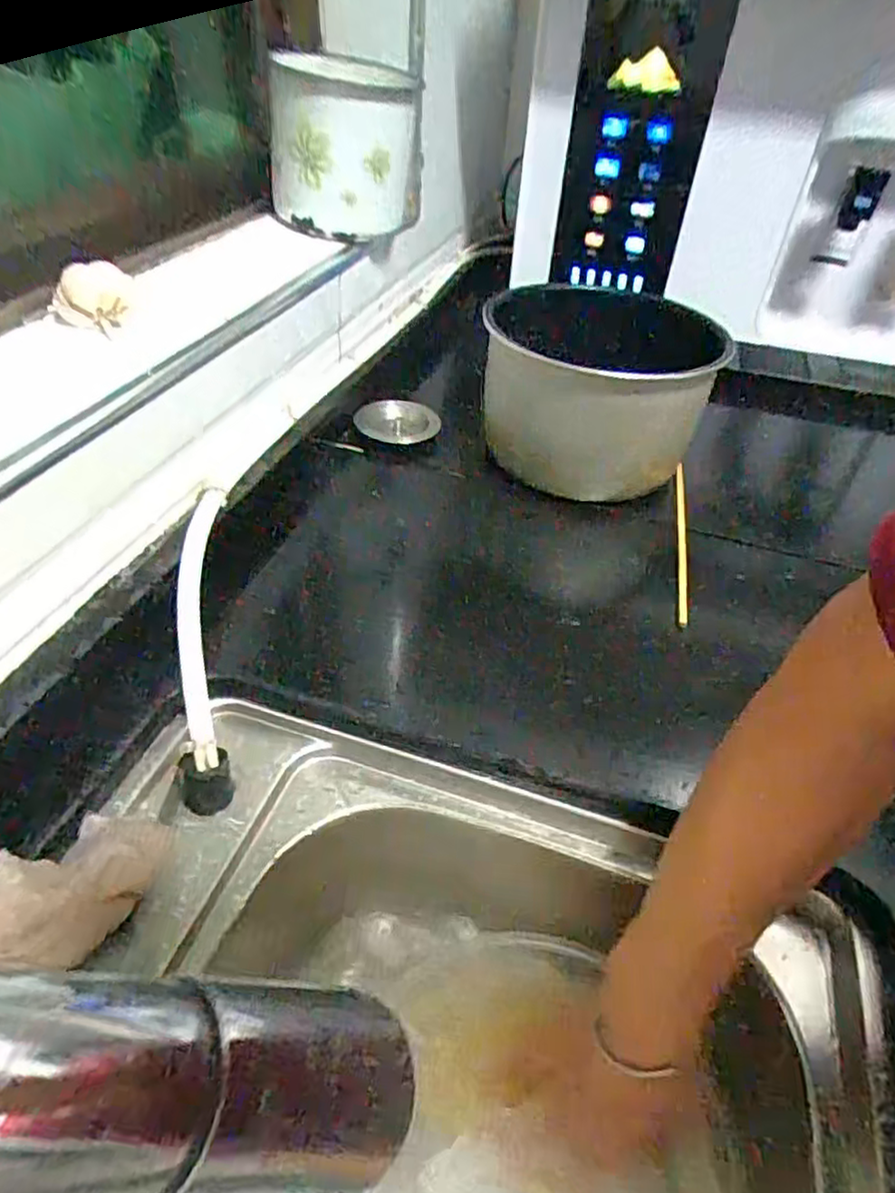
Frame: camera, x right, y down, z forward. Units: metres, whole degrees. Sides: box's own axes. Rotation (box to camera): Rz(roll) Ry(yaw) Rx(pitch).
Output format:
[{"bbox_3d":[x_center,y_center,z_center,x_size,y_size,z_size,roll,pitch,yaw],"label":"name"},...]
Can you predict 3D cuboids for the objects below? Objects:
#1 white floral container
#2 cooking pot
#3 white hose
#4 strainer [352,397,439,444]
[{"bbox_3d":[-0.095,-0.426,0.654,0.137,0.140,0.117,1,42,-4],"label":"white floral container"},{"bbox_3d":[0.134,-0.196,0.653,0.190,0.124,0.203,2,41,-2],"label":"cooking pot"},{"bbox_3d":[-0.168,0.012,0.466,0.028,0.015,0.212,-5,62,-10],"label":"white hose"},{"bbox_3d":[-0.049,-0.177,0.703,0.078,0.026,0.069,12,42,9],"label":"strainer"}]

